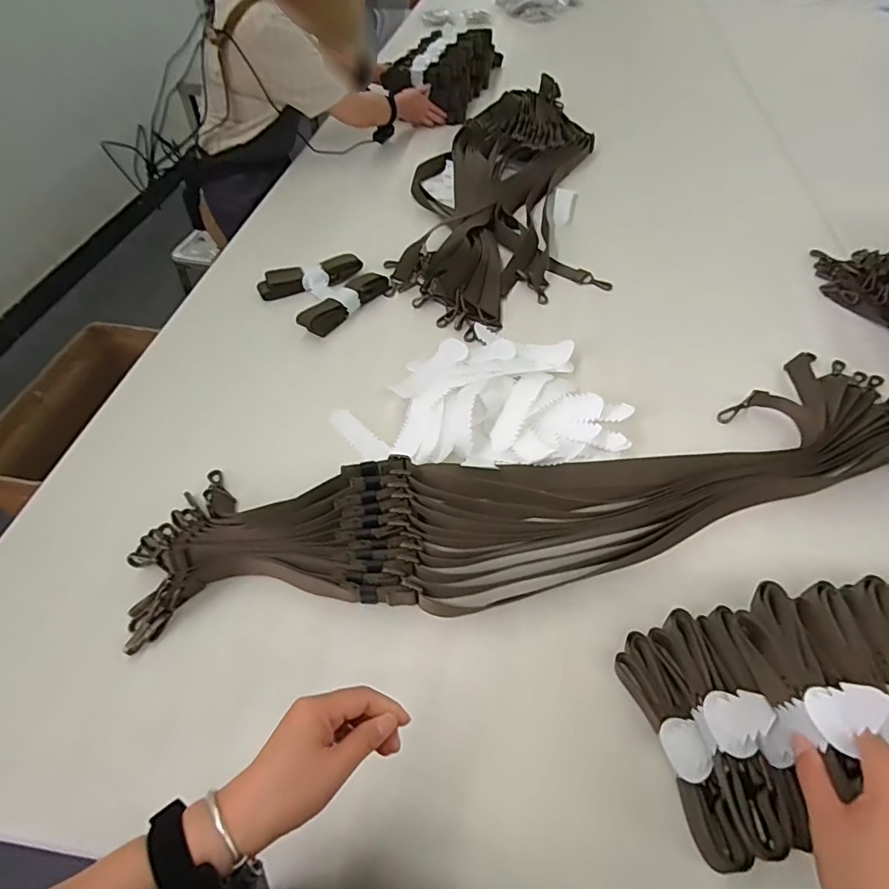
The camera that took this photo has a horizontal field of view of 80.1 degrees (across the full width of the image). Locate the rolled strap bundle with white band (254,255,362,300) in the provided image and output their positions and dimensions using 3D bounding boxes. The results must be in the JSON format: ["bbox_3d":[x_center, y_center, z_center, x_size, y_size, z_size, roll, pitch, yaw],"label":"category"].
[{"bbox_3d":[-0.245,-0.313,0.987,0.198,0.028,0.067,-25,55,-19],"label":"rolled strap bundle with white band"}]

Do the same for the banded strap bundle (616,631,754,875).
[{"bbox_3d":[0.217,0.276,0.495,0.039,0.034,0.195,-13,52,-10],"label":"banded strap bundle"}]

